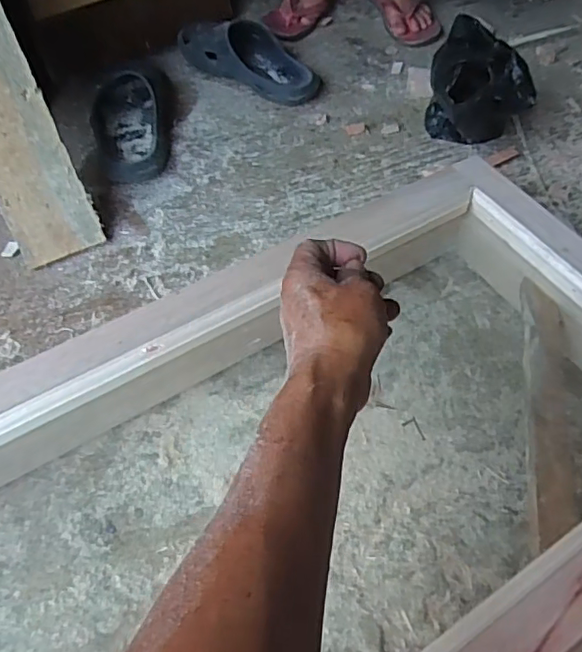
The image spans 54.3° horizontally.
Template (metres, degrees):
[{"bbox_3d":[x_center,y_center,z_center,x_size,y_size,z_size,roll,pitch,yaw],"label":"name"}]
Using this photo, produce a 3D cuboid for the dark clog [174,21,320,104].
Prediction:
[{"bbox_3d":[-0.075,-0.480,0.983,0.271,0.092,0.093,28,60,20],"label":"dark clog"}]

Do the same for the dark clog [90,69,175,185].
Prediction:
[{"bbox_3d":[-0.252,-0.345,0.890,0.122,0.084,0.285,-11,55,-6],"label":"dark clog"}]

